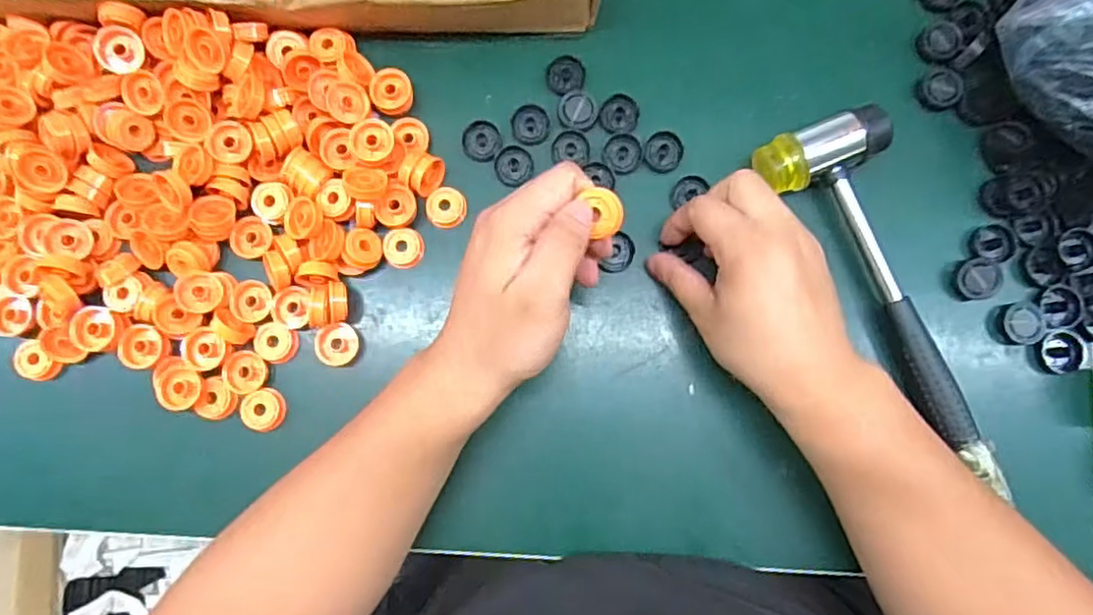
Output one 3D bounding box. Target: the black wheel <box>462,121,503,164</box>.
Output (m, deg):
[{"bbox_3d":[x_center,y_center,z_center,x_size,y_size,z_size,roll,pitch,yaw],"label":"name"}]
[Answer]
[{"bbox_3d":[-0.042,-0.108,0.419,0.024,0.004,0.027,-21,82,-3],"label":"black wheel"}]

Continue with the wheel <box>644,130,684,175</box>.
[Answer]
[{"bbox_3d":[0.075,-0.100,0.415,0.024,0.006,0.025,0,82,1],"label":"wheel"}]

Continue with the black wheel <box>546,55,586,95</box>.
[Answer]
[{"bbox_3d":[0.012,-0.152,0.423,0.025,0.006,0.024,0,82,1],"label":"black wheel"}]

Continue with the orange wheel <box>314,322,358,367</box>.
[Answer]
[{"bbox_3d":[-0.129,0.023,0.402,0.024,0.009,0.026,0,82,1],"label":"orange wheel"}]

